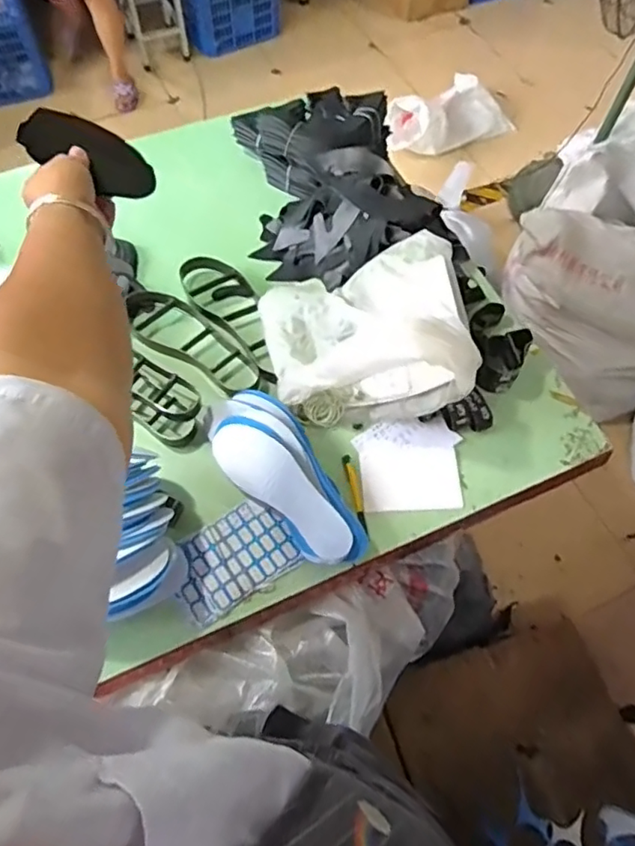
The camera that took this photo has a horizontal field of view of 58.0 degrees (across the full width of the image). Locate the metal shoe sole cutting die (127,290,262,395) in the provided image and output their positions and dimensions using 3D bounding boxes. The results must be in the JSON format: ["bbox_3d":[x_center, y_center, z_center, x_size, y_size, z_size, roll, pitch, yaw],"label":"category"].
[{"bbox_3d":[-0.219,-0.146,1.022,0.296,0.052,0.107,32,74,11],"label":"metal shoe sole cutting die"}]

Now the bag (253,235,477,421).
[{"bbox_3d":[0.071,-0.159,0.914,0.310,0.199,0.277,-6,70,-1],"label":"bag"}]

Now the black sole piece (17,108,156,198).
[{"bbox_3d":[-0.219,-0.260,0.555,0.122,0.011,0.055,19,91,-23],"label":"black sole piece"}]

